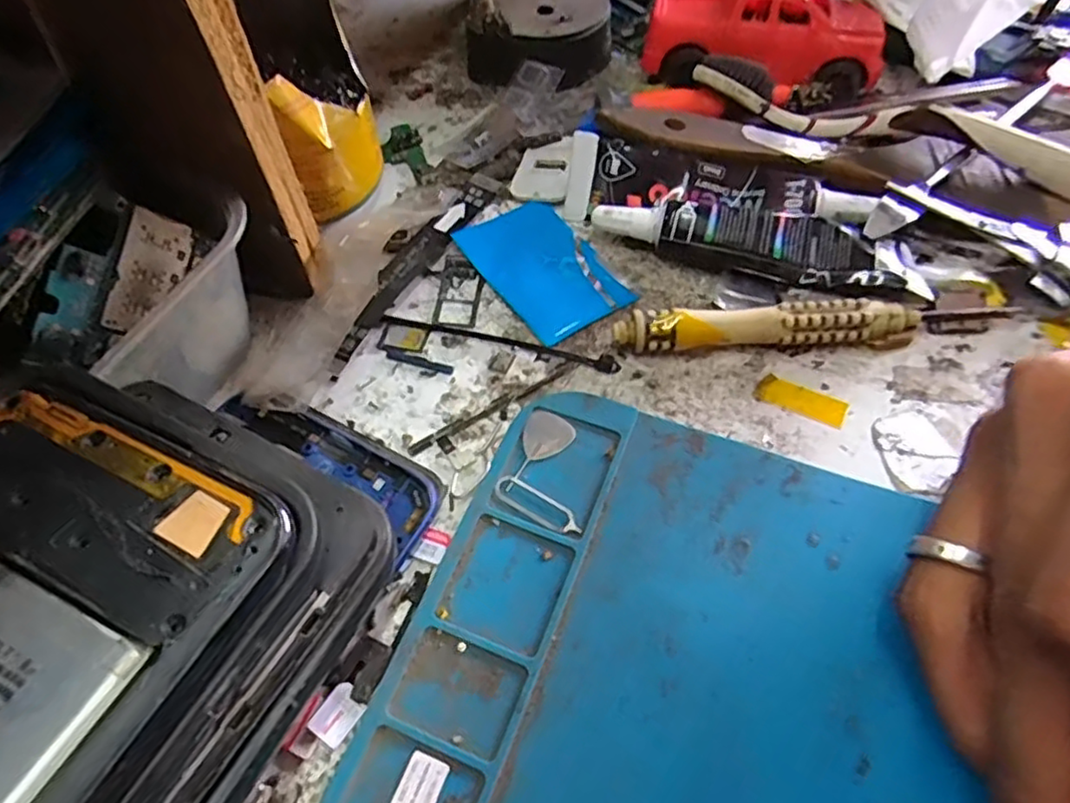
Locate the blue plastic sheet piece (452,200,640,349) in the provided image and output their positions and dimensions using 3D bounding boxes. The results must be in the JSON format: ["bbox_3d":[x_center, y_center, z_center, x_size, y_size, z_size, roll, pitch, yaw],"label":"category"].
[{"bbox_3d":[0.003,-0.048,0.230,0.039,0.005,0.059,-32,62,-19],"label":"blue plastic sheet piece"}]

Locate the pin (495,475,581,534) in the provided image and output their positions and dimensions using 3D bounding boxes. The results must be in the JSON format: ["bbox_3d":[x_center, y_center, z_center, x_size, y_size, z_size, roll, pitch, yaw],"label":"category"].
[{"bbox_3d":[0.001,0.028,0.180,0.026,0.004,0.008,29,63,16],"label":"pin"}]

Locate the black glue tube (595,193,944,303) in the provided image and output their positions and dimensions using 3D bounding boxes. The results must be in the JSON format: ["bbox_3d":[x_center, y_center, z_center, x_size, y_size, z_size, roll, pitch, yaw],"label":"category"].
[{"bbox_3d":[0.074,-0.055,0.224,0.105,0.015,0.031,12,58,9],"label":"black glue tube"}]

